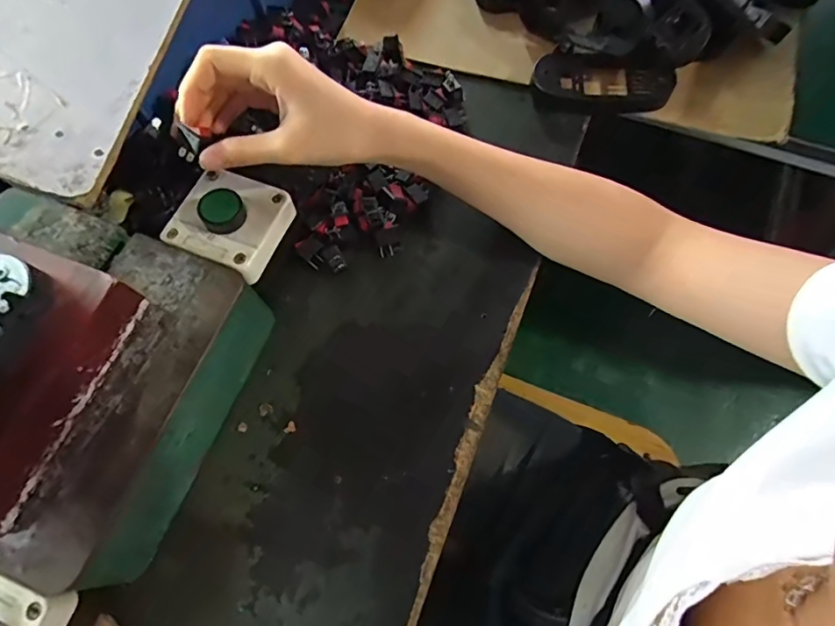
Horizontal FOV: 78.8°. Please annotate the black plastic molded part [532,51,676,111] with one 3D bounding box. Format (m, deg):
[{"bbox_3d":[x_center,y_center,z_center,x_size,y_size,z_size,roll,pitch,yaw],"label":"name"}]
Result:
[{"bbox_3d":[0.154,-0.193,0.420,0.111,0.026,0.045,12,70,5],"label":"black plastic molded part"}]

